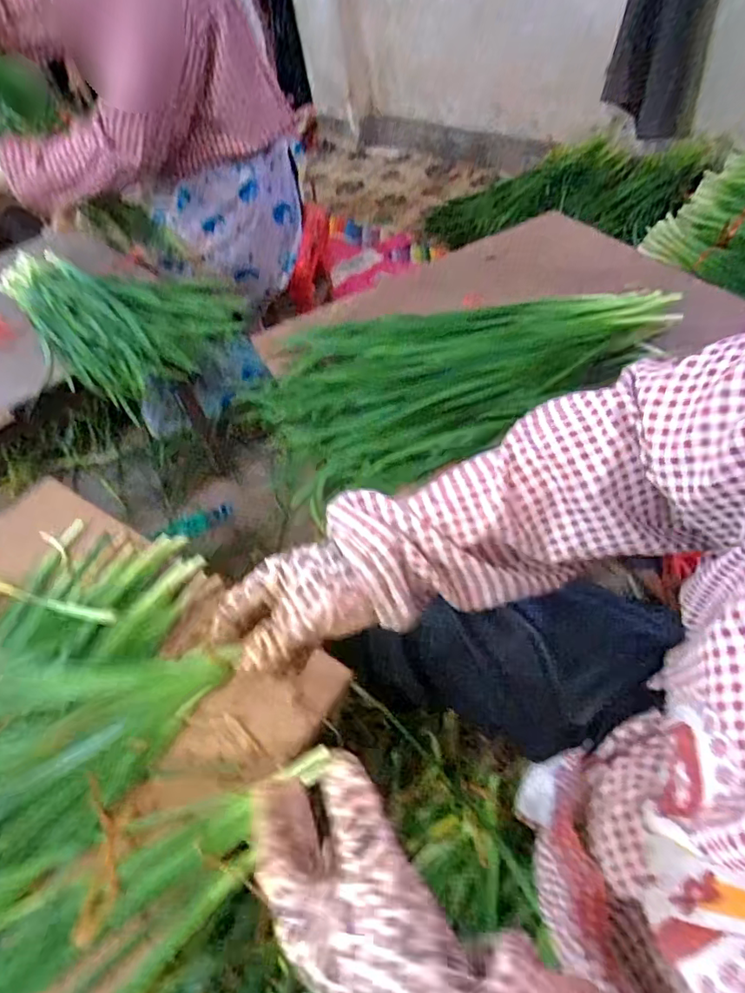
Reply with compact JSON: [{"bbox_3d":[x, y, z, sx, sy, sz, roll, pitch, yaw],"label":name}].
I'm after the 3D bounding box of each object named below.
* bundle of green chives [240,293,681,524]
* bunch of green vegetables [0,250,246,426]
[{"bbox_3d":[0.085,-0.194,0.707,0.497,0.118,0.305,-22,50,-8],"label":"bundle of green chives"},{"bbox_3d":[-0.427,-0.333,0.948,0.302,0.096,0.446,-35,53,-19],"label":"bunch of green vegetables"}]

